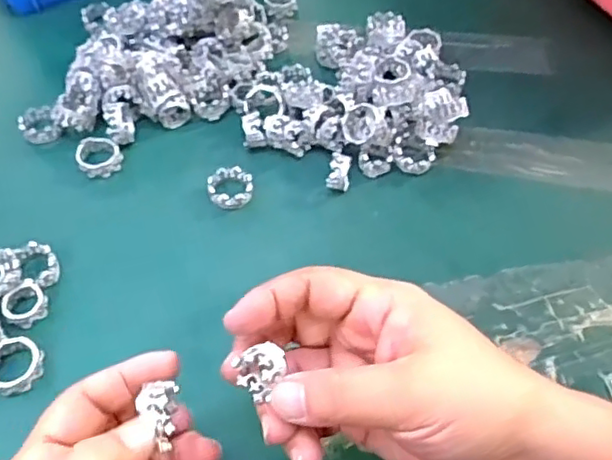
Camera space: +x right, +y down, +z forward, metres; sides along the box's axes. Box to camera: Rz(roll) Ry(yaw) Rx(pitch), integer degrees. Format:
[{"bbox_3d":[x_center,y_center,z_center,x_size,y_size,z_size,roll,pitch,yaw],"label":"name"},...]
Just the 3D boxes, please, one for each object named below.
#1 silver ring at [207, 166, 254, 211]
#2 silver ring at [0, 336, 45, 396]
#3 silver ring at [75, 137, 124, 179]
[{"bbox_3d":[-0.048,-0.026,0.389,0.028,0.010,0.029,1,54,-1],"label":"silver ring"},{"bbox_3d":[-0.151,0.070,0.319,0.027,0.013,0.028,1,54,-1],"label":"silver ring"},{"bbox_3d":[-0.137,-0.048,0.407,0.028,0.013,0.027,1,54,-1],"label":"silver ring"}]

